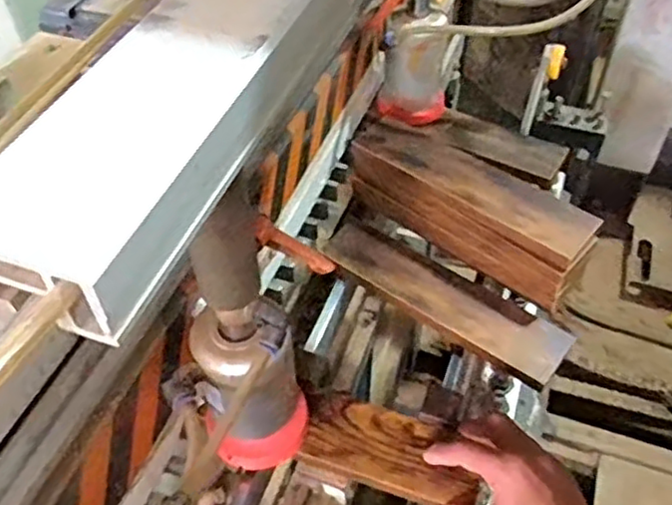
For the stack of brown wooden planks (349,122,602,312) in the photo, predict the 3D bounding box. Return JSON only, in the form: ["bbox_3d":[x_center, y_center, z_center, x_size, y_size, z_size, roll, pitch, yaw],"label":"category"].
[{"bbox_3d":[0.133,-0.048,0.678,0.255,0.071,0.074,34,57,27],"label":"stack of brown wooden planks"}]

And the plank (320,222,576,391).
[{"bbox_3d":[0.098,0.041,0.636,0.243,0.020,0.057,30,55,24],"label":"plank"}]

